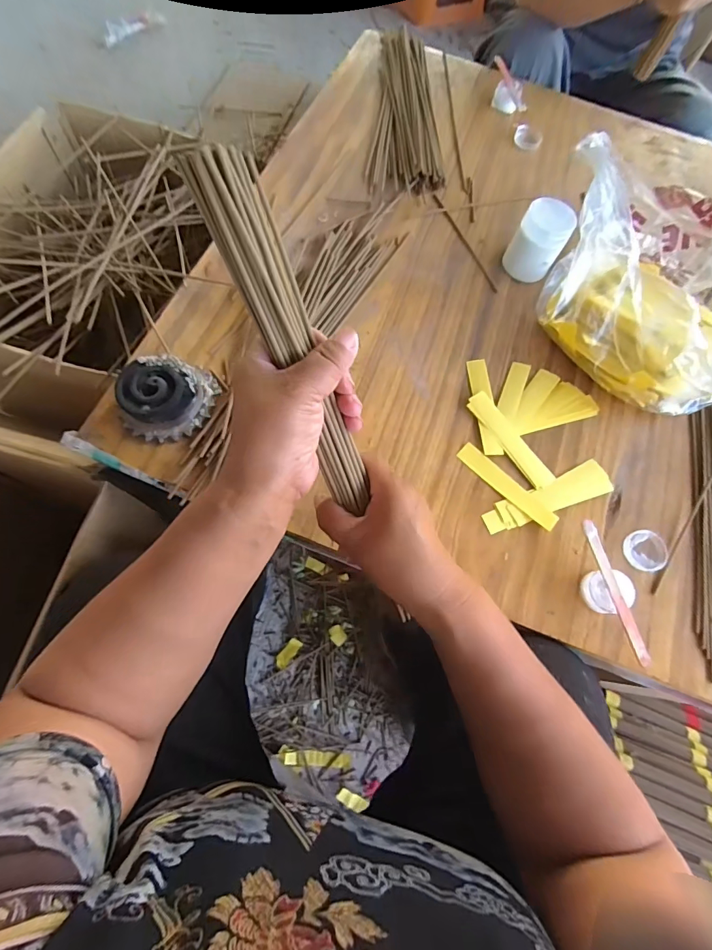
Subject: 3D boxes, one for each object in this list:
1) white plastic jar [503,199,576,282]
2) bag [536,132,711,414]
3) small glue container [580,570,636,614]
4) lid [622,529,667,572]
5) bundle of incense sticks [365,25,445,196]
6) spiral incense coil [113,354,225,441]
[{"bbox_3d":[0.208,-0.265,0.484,0.053,0.067,0.050,2,70,-5],"label":"white plastic jar"},{"bbox_3d":[0.310,-0.207,0.440,0.200,0.128,0.263,11,70,0],"label":"bag"},{"bbox_3d":[0.221,0.102,0.376,0.036,0.026,0.035,2,70,-5],"label":"small glue container"},{"bbox_3d":[0.273,0.071,0.399,0.038,0.007,0.037,2,70,-5],"label":"lid"},{"bbox_3d":[0.063,-0.501,0.578,0.093,0.024,0.301,2,70,-5],"label":"bundle of incense sticks"},{"bbox_3d":[-0.172,-0.070,0.390,0.082,0.032,0.073,14,69,4],"label":"spiral incense coil"}]

